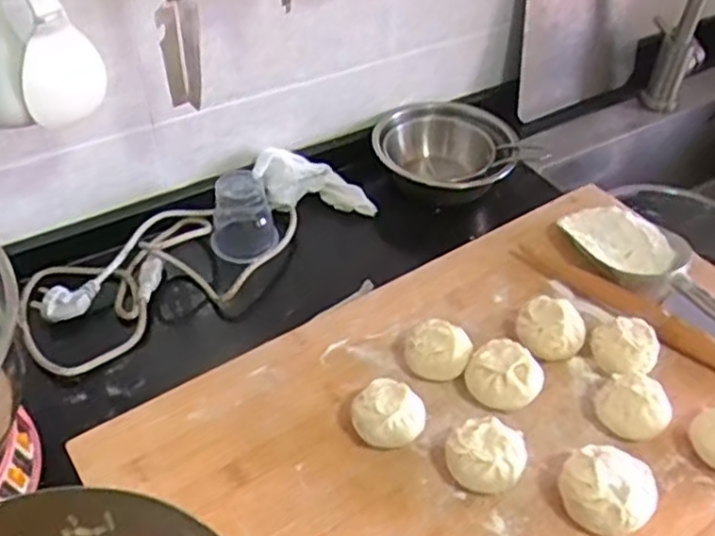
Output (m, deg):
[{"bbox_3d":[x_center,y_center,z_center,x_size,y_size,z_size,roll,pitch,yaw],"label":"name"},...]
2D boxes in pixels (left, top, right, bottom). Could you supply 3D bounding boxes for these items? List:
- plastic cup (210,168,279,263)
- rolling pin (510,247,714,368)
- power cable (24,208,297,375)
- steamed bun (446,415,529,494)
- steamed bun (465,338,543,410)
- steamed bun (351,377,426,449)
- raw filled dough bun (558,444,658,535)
[{"bbox_3d":[-0.123,-0.057,0.776,0.069,0.080,0.060,-3,45,-6],"label":"plastic cup"},{"bbox_3d":[0.289,0.049,0.691,0.305,0.025,0.018,31,51,26],"label":"rolling pin"},{"bbox_3d":[-0.197,-0.003,0.749,0.292,0.034,0.137,-26,51,-26],"label":"power cable"},{"bbox_3d":[0.104,0.154,0.582,0.060,0.045,0.052,18,46,15],"label":"steamed bun"},{"bbox_3d":[0.129,0.097,0.634,0.062,0.044,0.051,32,51,26],"label":"steamed bun"},{"bbox_3d":[0.026,0.126,0.605,0.059,0.044,0.048,18,46,15],"label":"steamed bun"},{"bbox_3d":[0.195,0.175,0.560,0.071,0.047,0.057,20,47,17],"label":"raw filled dough bun"}]

